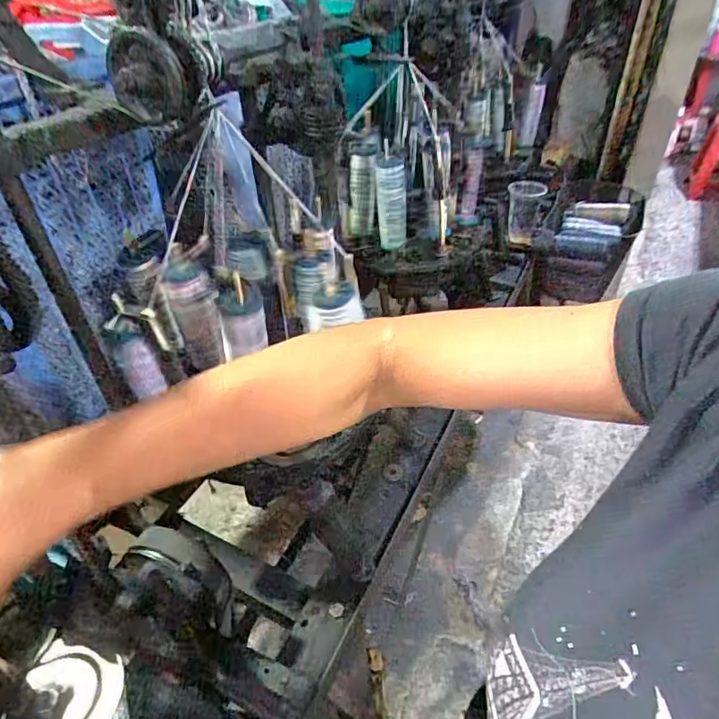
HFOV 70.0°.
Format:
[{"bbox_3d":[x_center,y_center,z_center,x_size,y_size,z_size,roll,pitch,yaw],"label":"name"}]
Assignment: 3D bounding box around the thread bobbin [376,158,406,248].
[{"bbox_3d":[0.052,-0.248,0.840,0.050,0.141,0.040,1,40,4],"label":"thread bobbin"}]

